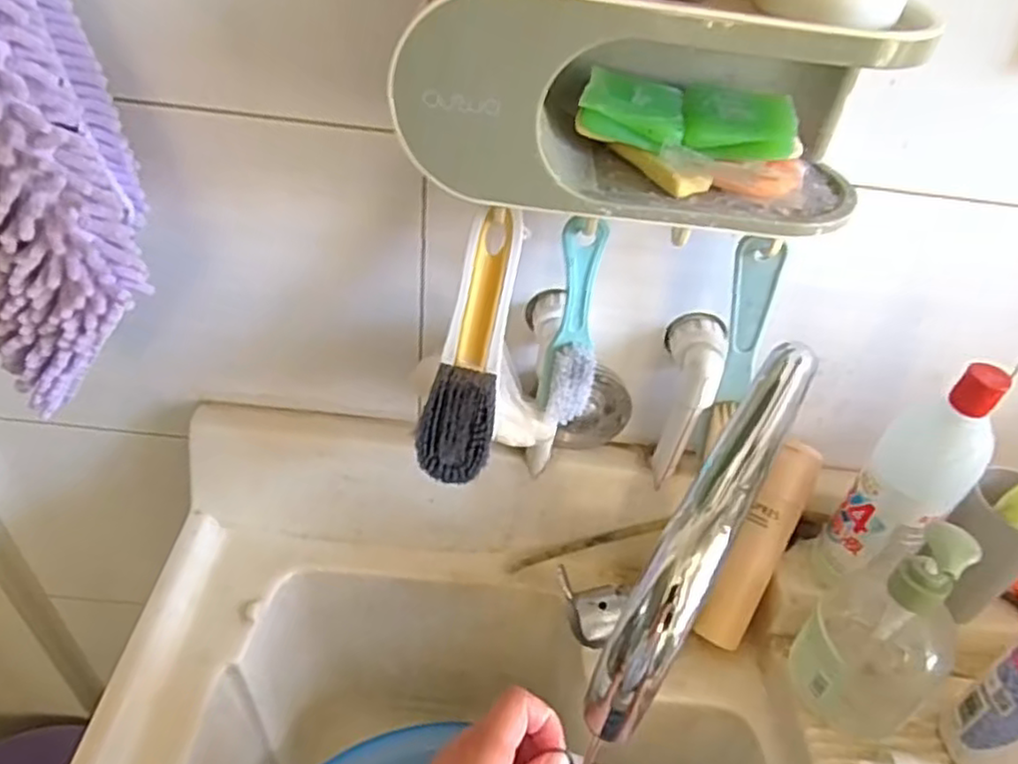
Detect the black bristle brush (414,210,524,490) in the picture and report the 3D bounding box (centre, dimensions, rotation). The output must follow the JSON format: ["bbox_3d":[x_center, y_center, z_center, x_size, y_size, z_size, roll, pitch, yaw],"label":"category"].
[{"bbox_3d":[-0.023,-0.018,0.442,0.043,0.180,0.025,16,17,8],"label":"black bristle brush"}]

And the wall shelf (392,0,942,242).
[{"bbox_3d":[0.068,-0.149,0.353,0.232,0.089,0.100,5,42,-3],"label":"wall shelf"}]

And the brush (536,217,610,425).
[{"bbox_3d":[0.044,-0.035,0.459,0.033,0.142,0.026,2,42,-6],"label":"brush"}]

